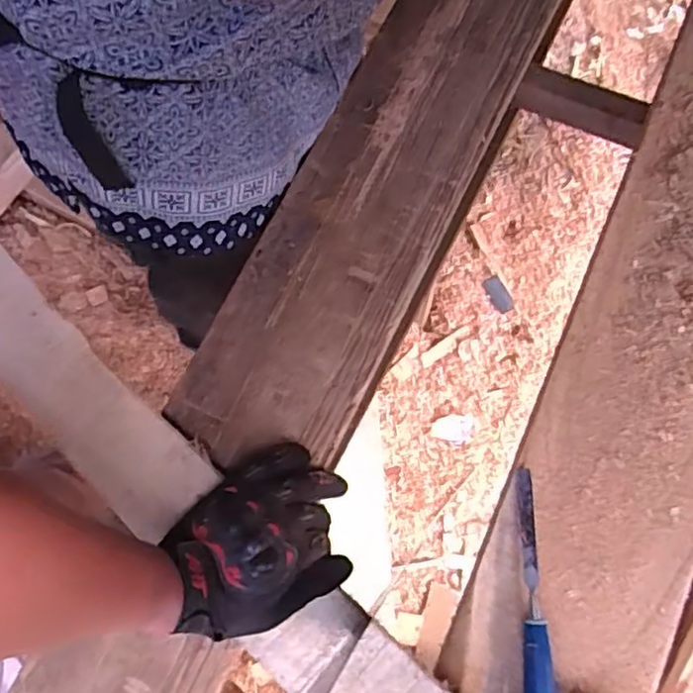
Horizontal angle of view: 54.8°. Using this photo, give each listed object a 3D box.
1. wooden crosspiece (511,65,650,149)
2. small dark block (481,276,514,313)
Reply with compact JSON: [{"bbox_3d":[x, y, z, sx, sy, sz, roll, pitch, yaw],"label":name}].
[{"bbox_3d":[0.262,-0.267,0.742,0.143,0.049,0.030,21,76,5],"label":"wooden crosspiece"},{"bbox_3d":[0.306,-0.104,1.349,0.039,0.009,0.079,-38,102,-9],"label":"small dark block"}]

